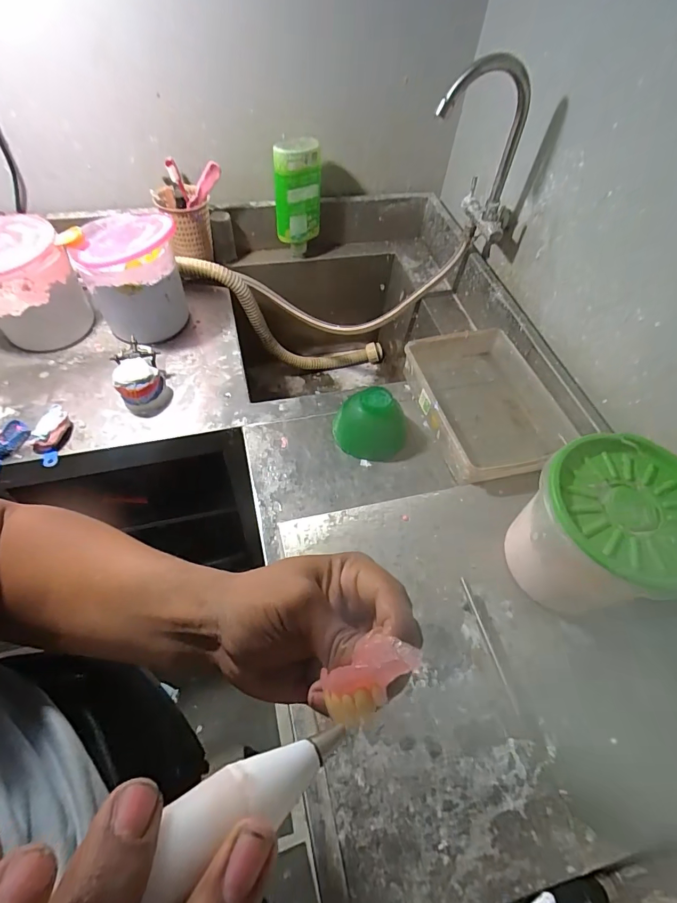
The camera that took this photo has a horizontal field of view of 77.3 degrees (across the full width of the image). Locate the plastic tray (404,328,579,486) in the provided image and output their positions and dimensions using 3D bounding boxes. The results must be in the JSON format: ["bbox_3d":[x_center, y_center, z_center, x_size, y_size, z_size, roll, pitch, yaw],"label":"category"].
[{"bbox_3d":[0.242,-0.084,0.711,0.199,0.053,0.291,-14,58,-14],"label":"plastic tray"}]

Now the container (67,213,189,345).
[{"bbox_3d":[-0.354,-0.294,0.741,0.162,0.196,0.170,-13,58,-13],"label":"container"}]

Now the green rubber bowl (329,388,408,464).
[{"bbox_3d":[0.049,-0.044,0.663,0.094,0.077,0.100,2,56,-3],"label":"green rubber bowl"}]

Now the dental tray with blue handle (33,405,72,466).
[{"bbox_3d":[-0.436,-0.028,0.642,0.053,0.034,0.094,-22,60,-18],"label":"dental tray with blue handle"}]

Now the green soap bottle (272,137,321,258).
[{"bbox_3d":[-0.084,-0.516,0.876,0.092,0.203,0.056,0,56,-4],"label":"green soap bottle"}]

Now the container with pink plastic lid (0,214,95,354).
[{"bbox_3d":[-0.529,-0.277,0.719,0.151,0.167,0.147,-34,65,-24],"label":"container with pink plastic lid"}]

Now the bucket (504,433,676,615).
[{"bbox_3d":[0.307,0.099,0.507,0.163,0.172,0.163,2,56,-3],"label":"bucket"}]

